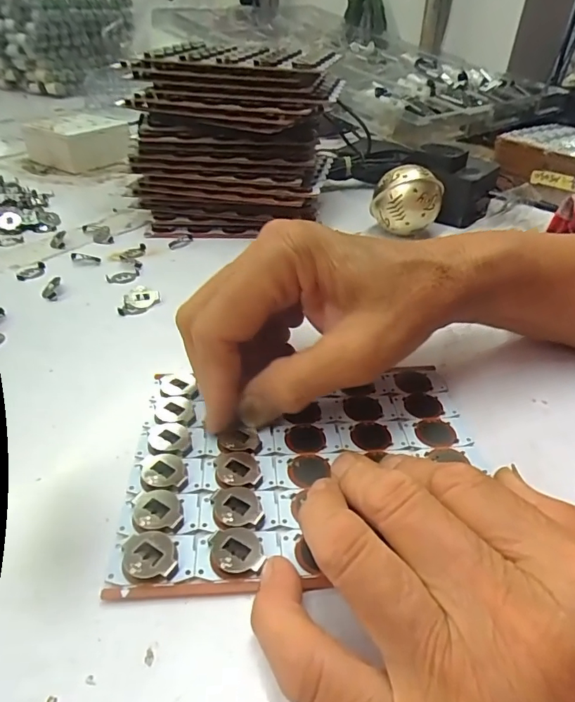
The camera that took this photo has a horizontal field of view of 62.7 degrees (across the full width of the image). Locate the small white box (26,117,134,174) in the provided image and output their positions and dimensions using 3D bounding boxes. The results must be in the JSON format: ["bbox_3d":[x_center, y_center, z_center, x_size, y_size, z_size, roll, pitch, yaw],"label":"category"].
[{"bbox_3d":[-0.244,-0.245,0.550,0.088,0.045,0.082,25,42,27],"label":"small white box"}]

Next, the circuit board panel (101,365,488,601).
[{"bbox_3d":[0.009,0.045,0.204,0.146,0.005,0.109,-1,37,-4],"label":"circuit board panel"}]

